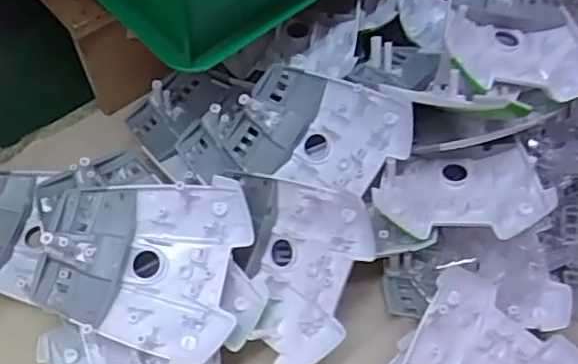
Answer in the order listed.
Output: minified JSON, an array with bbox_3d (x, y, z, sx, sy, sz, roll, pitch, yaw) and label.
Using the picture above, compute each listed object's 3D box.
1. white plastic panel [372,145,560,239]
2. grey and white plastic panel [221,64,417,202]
[{"bbox_3d":[0.106,0.002,0.382,0.100,0.018,0.065,1,44,10],"label":"white plastic panel"},{"bbox_3d":[0.019,-0.032,0.395,0.112,0.014,0.072,20,92,21],"label":"grey and white plastic panel"}]

